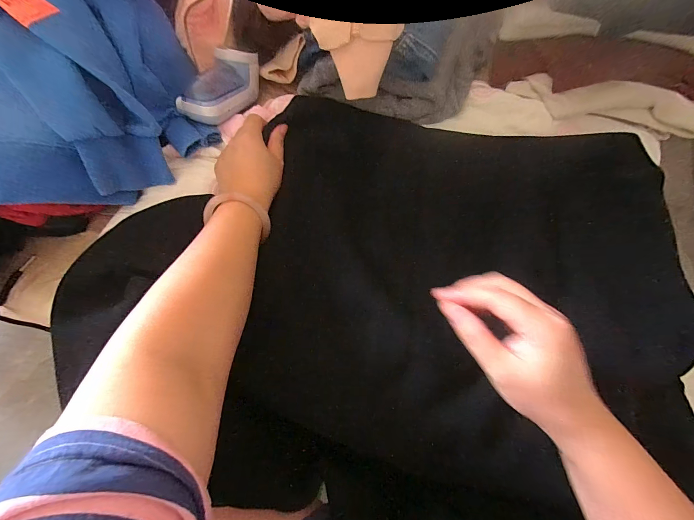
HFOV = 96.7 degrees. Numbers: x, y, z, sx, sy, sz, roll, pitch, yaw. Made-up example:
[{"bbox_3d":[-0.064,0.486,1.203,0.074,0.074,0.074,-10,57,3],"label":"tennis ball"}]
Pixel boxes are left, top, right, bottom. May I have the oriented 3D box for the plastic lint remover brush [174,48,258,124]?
[{"bbox_3d":[-0.162,-0.229,0.408,0.056,0.045,0.124,27,73,9],"label":"plastic lint remover brush"}]

